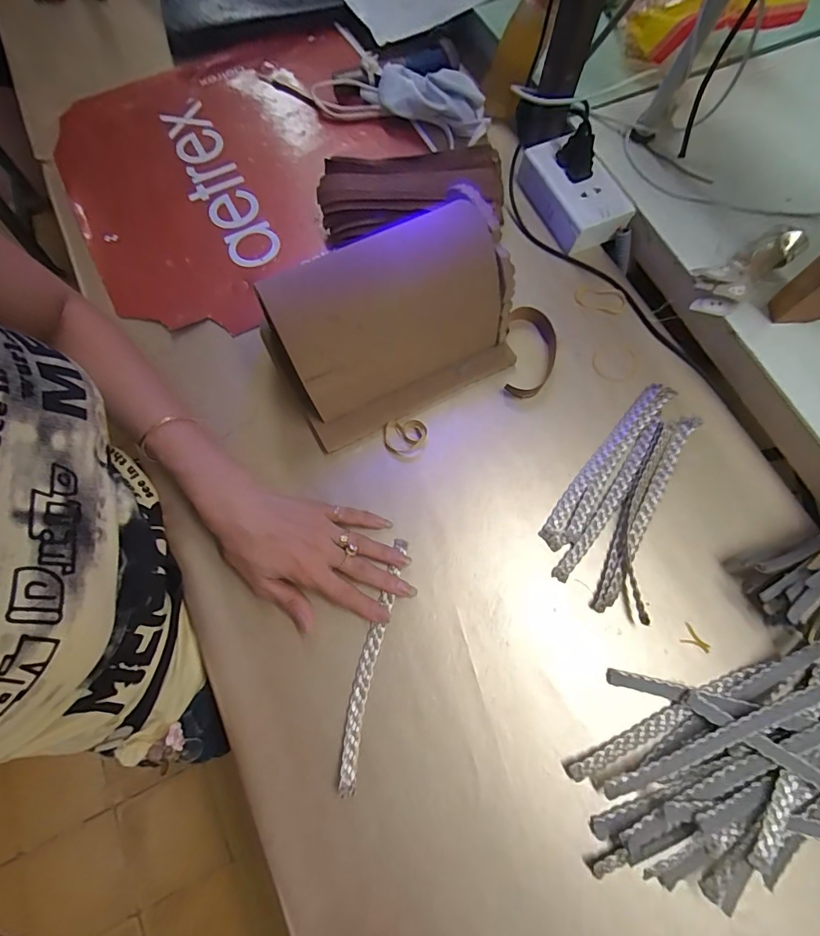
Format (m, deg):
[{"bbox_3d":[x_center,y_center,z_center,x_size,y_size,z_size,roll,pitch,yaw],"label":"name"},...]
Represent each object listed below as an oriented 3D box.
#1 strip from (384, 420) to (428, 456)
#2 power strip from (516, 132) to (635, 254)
[{"bbox_3d":[-0.004,-0.029,0.414,0.041,0.007,0.033,-2,72,-1],"label":"strip"},{"bbox_3d":[0.177,-0.304,0.488,0.077,0.041,0.124,-24,74,-8],"label":"power strip"}]

